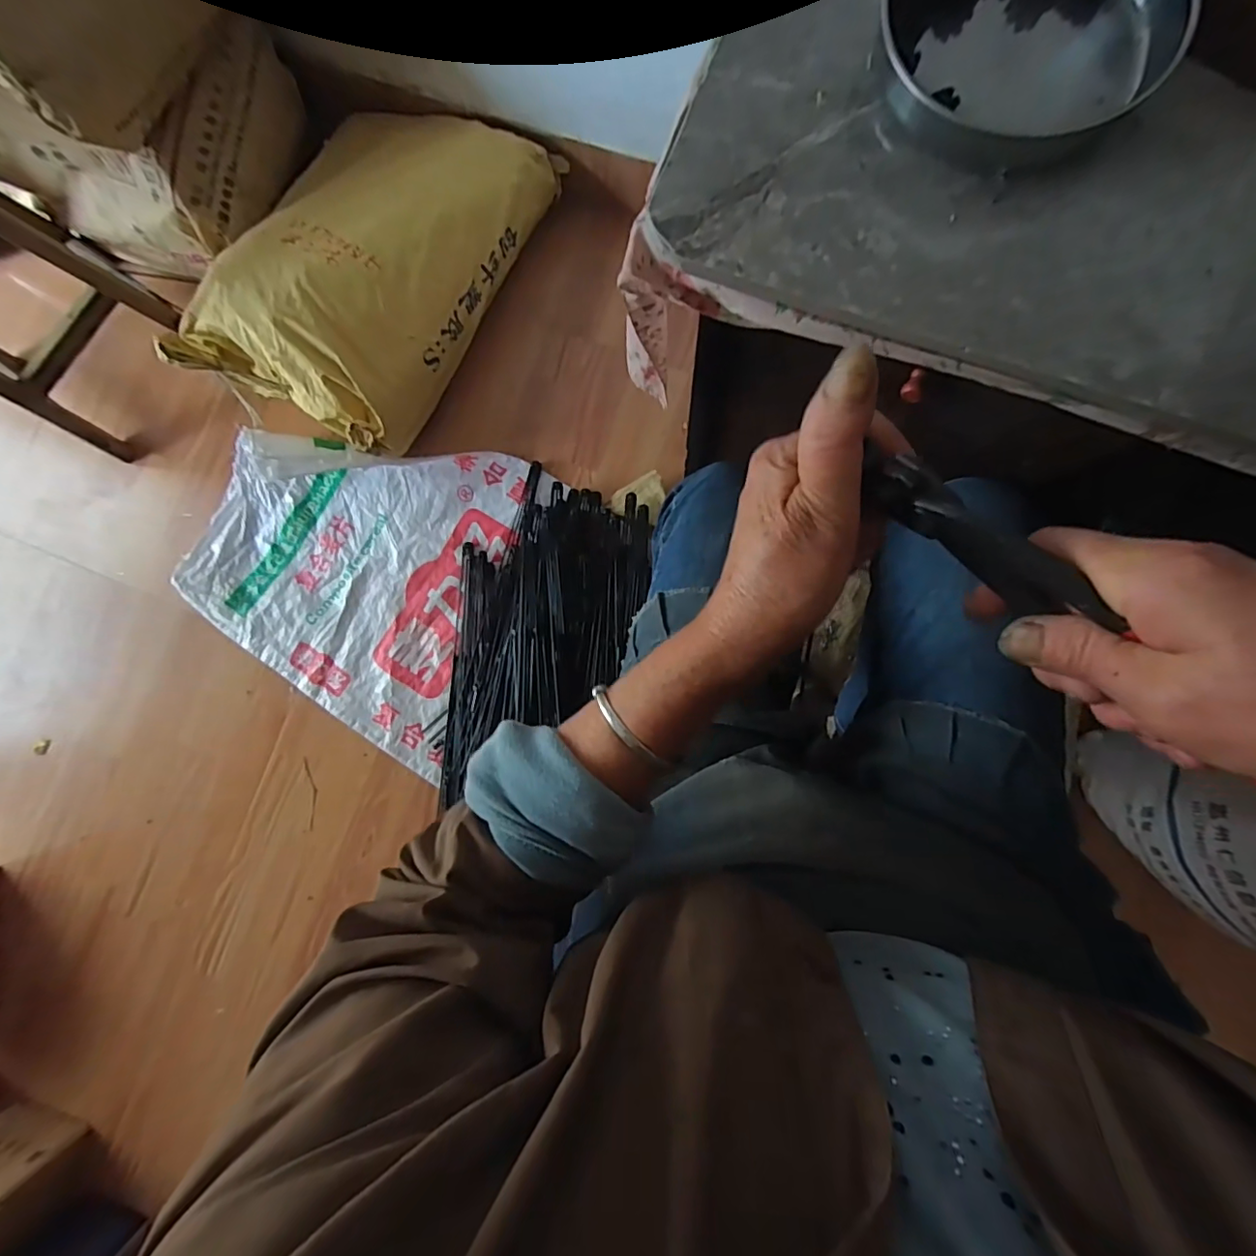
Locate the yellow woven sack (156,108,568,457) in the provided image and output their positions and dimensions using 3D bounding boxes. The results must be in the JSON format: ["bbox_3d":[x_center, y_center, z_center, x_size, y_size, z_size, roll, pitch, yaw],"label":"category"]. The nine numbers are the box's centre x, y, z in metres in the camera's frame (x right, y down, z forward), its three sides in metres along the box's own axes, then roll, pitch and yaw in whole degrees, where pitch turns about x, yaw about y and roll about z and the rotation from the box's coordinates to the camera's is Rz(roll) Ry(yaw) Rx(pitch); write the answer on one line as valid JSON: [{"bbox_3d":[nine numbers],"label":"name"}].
[{"bbox_3d":[-0.455,-0.663,0.974,0.452,0.219,0.630,24,89,6],"label":"yellow woven sack"}]

